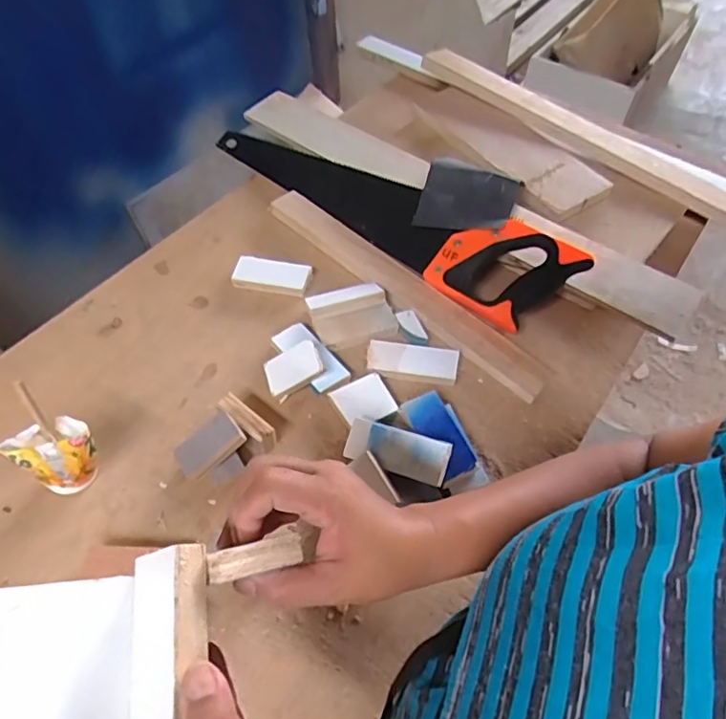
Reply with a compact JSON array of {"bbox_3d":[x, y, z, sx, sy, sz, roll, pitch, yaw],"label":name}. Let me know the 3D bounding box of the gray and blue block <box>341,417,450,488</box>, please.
[{"bbox_3d":[0.030,0.081,0.496,0.096,0.008,0.039,13,81,28],"label":"gray and blue block"}]

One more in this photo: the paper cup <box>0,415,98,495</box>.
[{"bbox_3d":[-0.265,0.084,0.482,0.051,0.064,0.059,35,60,19],"label":"paper cup"}]

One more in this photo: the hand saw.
[{"bbox_3d":[0.008,-0.186,0.692,0.515,0.032,0.108,31,81,24],"label":"hand saw"}]

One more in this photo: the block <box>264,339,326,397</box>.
[{"bbox_3d":[-0.069,0.009,0.555,0.058,0.012,0.041,-28,61,7],"label":"block"}]

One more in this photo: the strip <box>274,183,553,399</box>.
[{"bbox_3d":[0.039,-0.086,0.637,0.388,0.025,0.050,37,59,20],"label":"strip"}]

